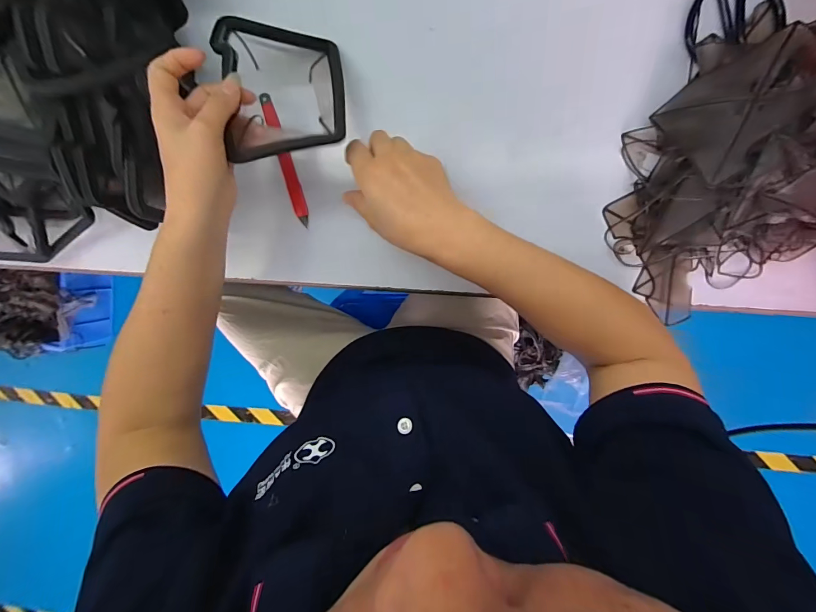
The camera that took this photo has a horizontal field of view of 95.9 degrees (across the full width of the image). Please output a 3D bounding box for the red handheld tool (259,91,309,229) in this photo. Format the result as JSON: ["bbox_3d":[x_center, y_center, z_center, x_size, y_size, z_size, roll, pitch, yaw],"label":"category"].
[{"bbox_3d":[-0.128,-0.153,0.387,0.015,0.013,0.139,-16,94,8],"label":"red handheld tool"}]

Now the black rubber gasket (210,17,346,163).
[{"bbox_3d":[-0.108,-0.196,0.321,0.098,0.033,0.145,-8,69,-8],"label":"black rubber gasket"}]

